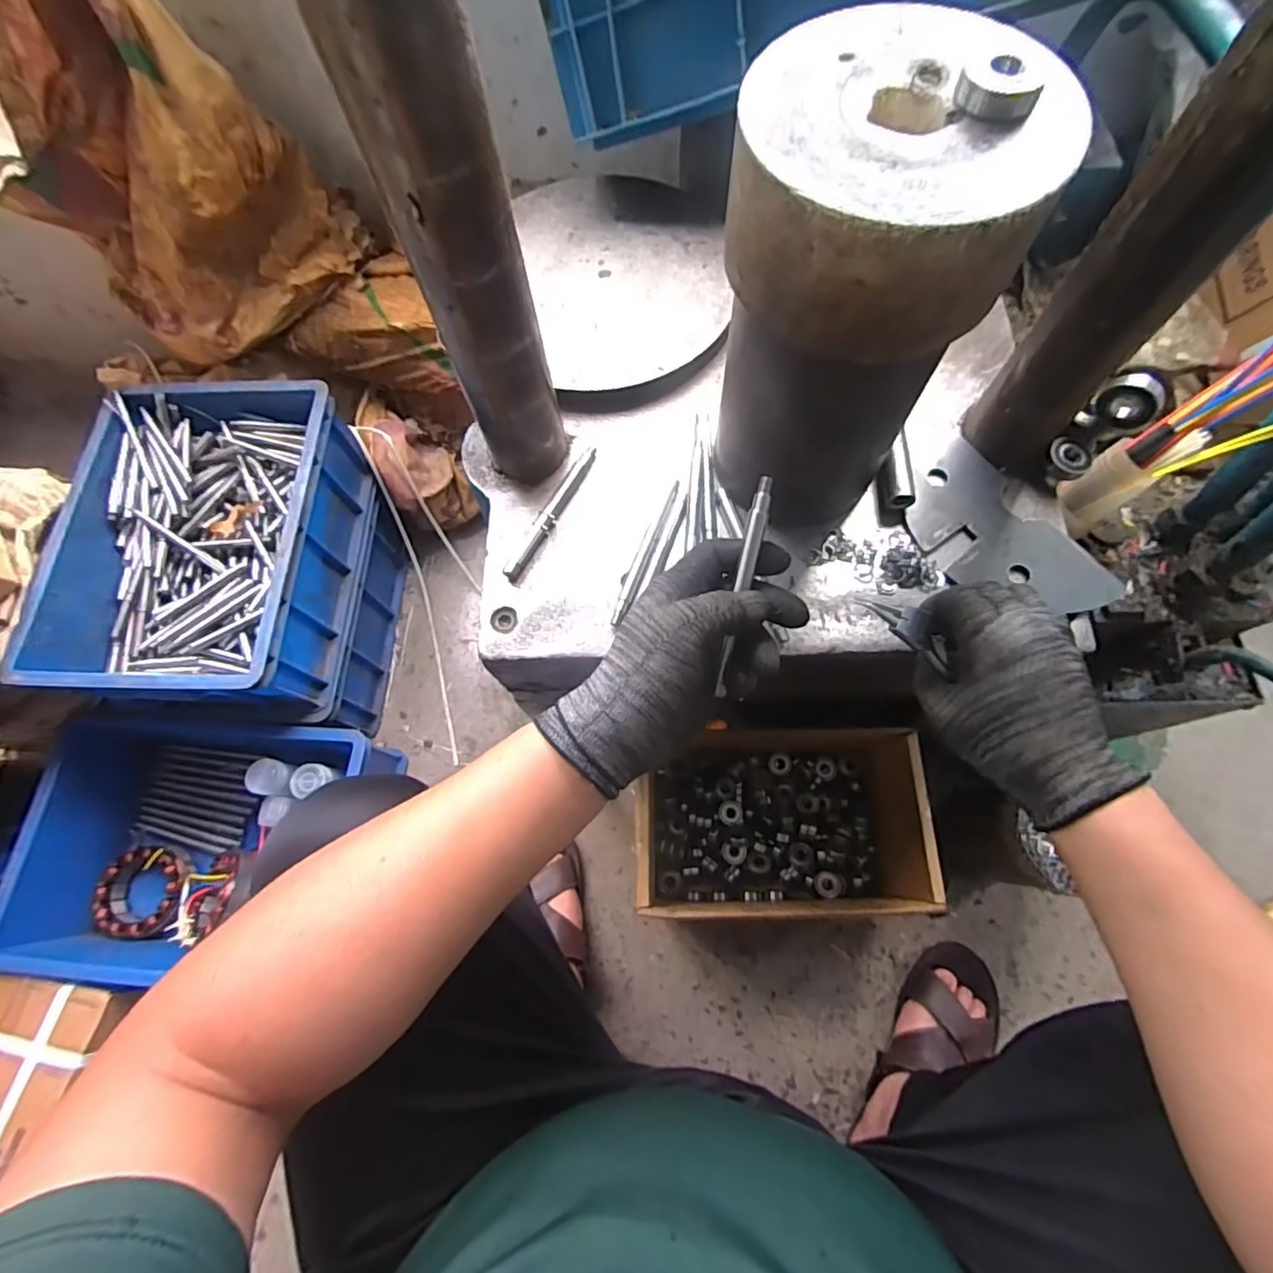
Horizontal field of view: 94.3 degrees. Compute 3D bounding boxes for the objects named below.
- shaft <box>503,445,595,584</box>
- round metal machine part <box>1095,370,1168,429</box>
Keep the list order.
[{"bbox_3d":[-0.069,-0.102,0.483,0.013,0.008,0.131,27,73,12],"label":"shaft"},{"bbox_3d":[0.364,-0.174,0.437,0.038,0.036,0.021,41,77,16],"label":"round metal machine part"}]

